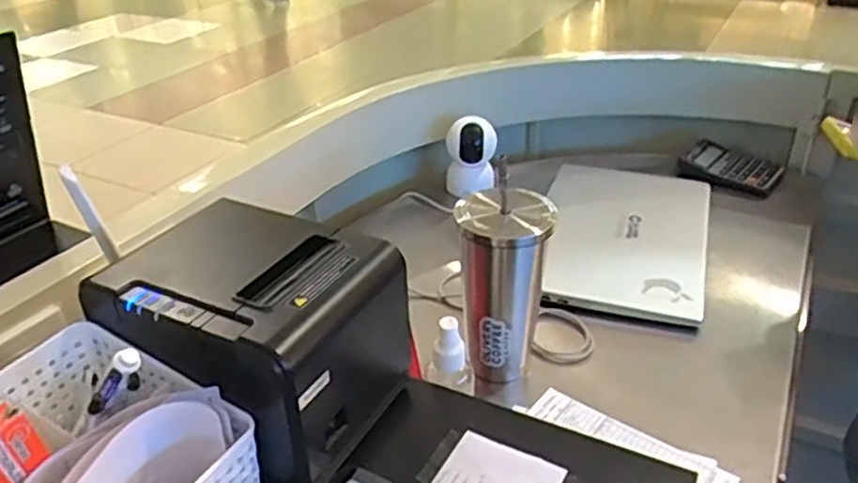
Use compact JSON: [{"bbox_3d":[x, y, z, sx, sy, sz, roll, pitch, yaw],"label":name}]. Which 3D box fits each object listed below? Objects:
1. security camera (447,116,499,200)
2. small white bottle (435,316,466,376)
[{"bbox_3d":[0.062,-0.116,1.022,0.074,0.111,0.099,-1,31,2],"label":"security camera"},{"bbox_3d":[0.017,0.086,0.572,0.024,0.049,0.019,-1,31,2],"label":"small white bottle"}]

